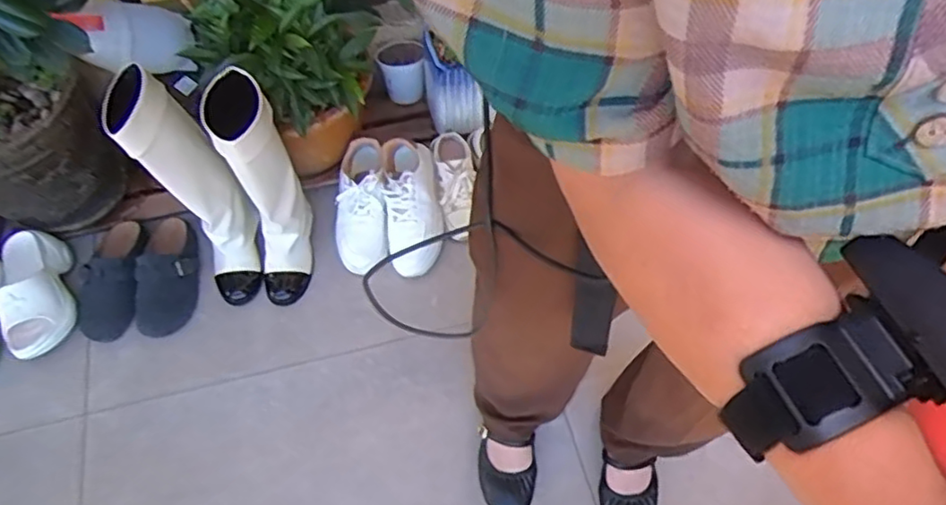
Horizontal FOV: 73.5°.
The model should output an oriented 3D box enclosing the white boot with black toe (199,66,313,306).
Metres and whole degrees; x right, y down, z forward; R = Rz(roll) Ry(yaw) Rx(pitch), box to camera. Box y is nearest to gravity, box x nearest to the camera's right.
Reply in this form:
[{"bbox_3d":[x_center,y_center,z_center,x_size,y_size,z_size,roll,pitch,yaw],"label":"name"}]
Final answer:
[{"bbox_3d":[-0.364,-0.108,1.131,0.112,0.427,0.254,-17,60,-11],"label":"white boot with black toe"}]

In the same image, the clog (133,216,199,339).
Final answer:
[{"bbox_3d":[-0.577,0.043,1.207,0.095,0.064,0.238,-2,58,-2],"label":"clog"}]

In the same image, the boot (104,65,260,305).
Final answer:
[{"bbox_3d":[-0.480,-0.118,1.093,0.140,0.380,0.254,-26,62,-16],"label":"boot"}]

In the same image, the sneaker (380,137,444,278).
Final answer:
[{"bbox_3d":[-0.122,-0.098,1.252,0.110,0.150,0.249,-6,60,-8],"label":"sneaker"}]

